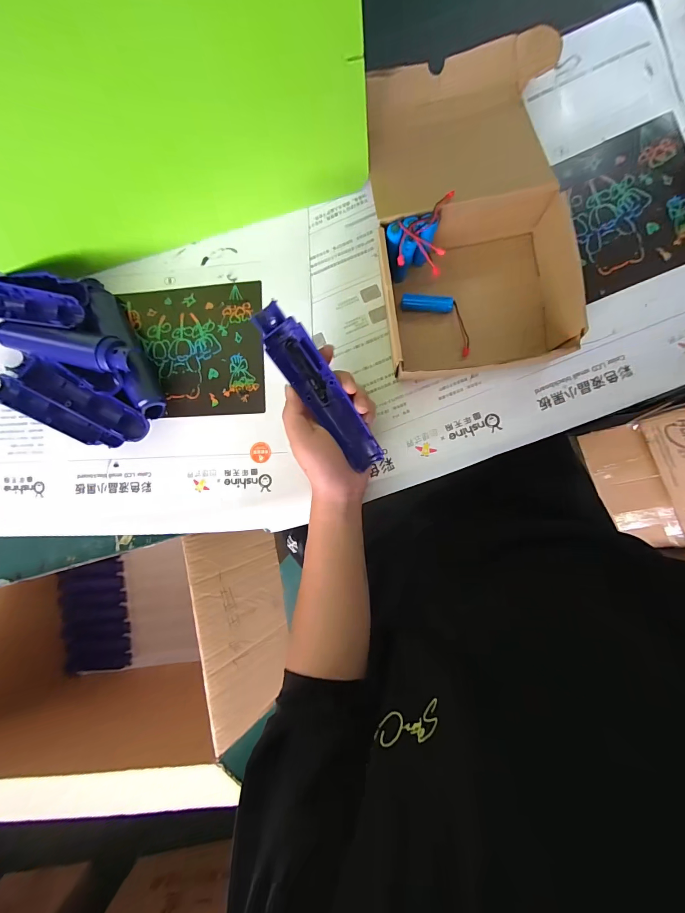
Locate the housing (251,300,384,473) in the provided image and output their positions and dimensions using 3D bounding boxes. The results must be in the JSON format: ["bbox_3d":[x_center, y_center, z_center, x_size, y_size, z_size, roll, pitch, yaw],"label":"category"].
[{"bbox_3d":[-0.022,-0.061,0.325,0.036,0.016,0.163,-33,100,4],"label":"housing"}]

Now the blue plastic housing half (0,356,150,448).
[{"bbox_3d":[-0.298,-0.058,0.385,0.198,0.037,0.062,22,90,7],"label":"blue plastic housing half"}]

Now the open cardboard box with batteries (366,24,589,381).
[{"bbox_3d":[0.118,-0.245,0.340,0.168,0.055,0.311,-3,87,6],"label":"open cardboard box with batteries"}]

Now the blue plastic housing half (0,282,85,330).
[{"bbox_3d":[-0.349,-0.164,0.376,0.159,0.014,0.039,12,89,7],"label":"blue plastic housing half"}]

